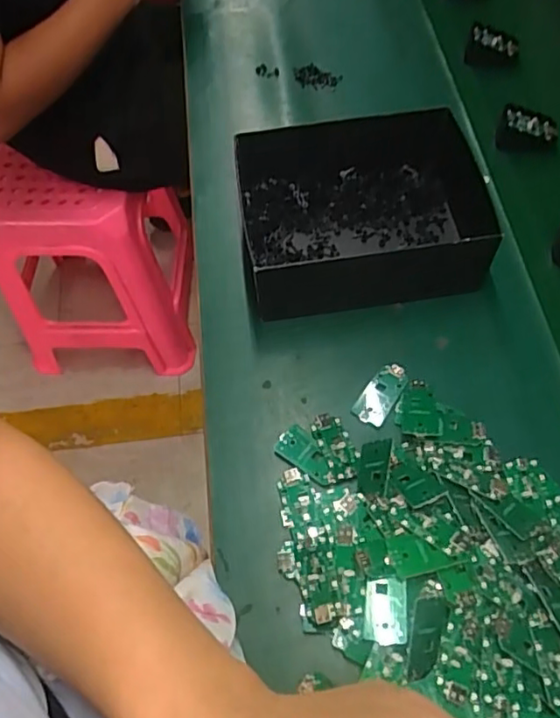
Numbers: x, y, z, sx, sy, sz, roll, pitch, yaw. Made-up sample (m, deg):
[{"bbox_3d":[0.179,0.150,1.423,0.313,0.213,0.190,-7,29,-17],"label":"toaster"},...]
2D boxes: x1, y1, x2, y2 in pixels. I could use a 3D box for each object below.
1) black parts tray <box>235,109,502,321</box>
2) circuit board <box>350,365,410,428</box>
[{"bbox_3d":[0.093,-0.151,0.637,0.260,0.088,0.194,-8,60,-1],"label":"black parts tray"},{"bbox_3d":[0.097,0.033,0.572,0.032,0.009,0.065,29,66,18],"label":"circuit board"}]

